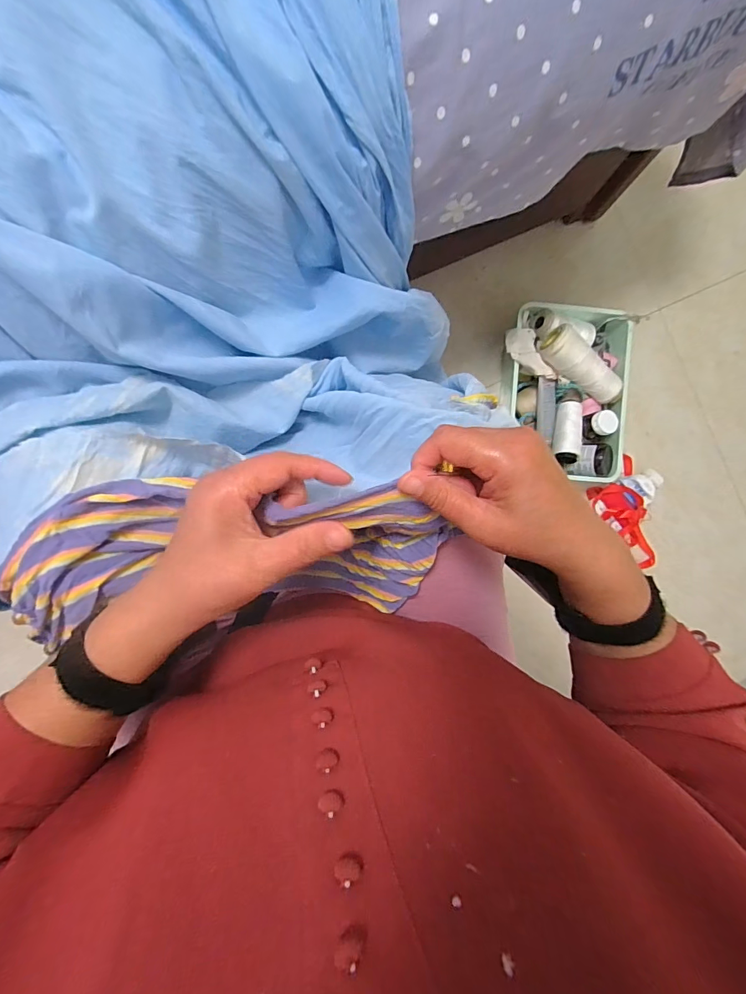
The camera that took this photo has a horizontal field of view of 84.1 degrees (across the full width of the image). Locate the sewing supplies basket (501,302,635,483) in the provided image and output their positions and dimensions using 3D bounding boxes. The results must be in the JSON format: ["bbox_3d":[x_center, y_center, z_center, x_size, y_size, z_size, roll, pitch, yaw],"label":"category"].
[{"bbox_3d":[0.352,-0.194,0.767,0.218,0.128,0.301,5,90,-4],"label":"sewing supplies basket"}]

